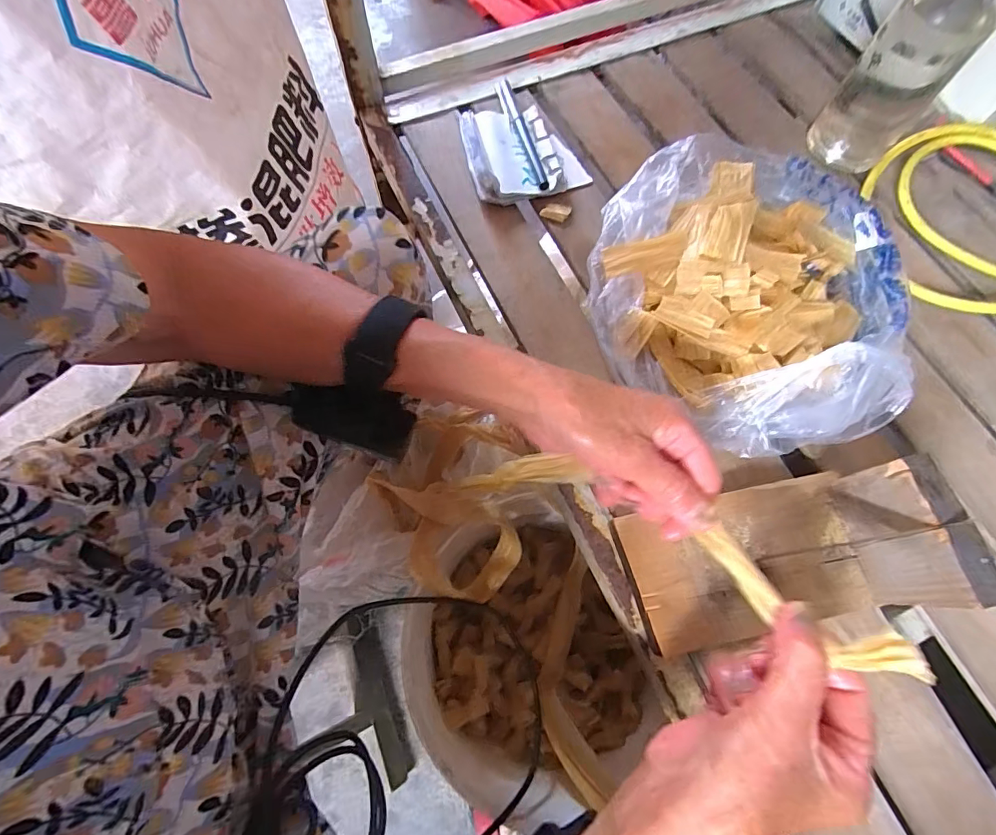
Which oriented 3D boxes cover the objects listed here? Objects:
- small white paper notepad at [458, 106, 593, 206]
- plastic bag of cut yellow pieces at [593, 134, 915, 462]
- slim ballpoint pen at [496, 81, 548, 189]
[{"bbox_3d":[0.023,-0.245,0.435,0.101,0.021,0.107,-10,70,-6],"label":"small white paper notepad"},{"bbox_3d":[0.187,-0.114,0.360,0.216,0.075,0.266,19,70,5],"label":"plastic bag of cut yellow pieces"},{"bbox_3d":[0.024,-0.264,0.444,0.014,0.009,0.142,-15,71,-7],"label":"slim ballpoint pen"}]

